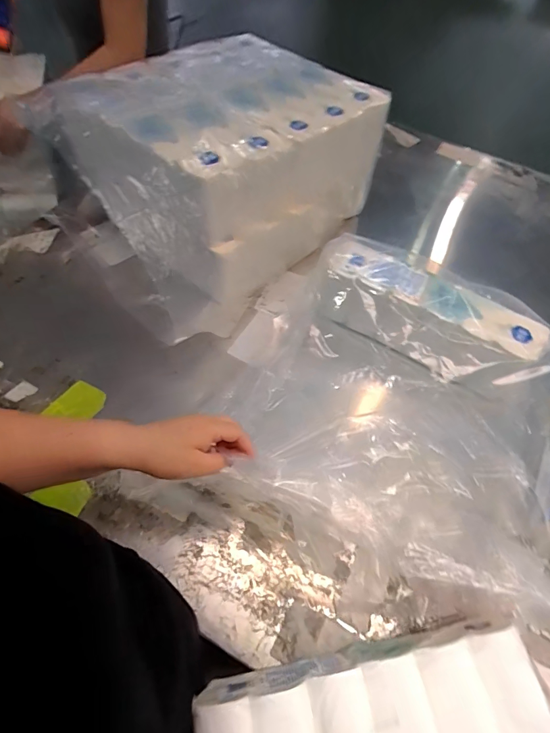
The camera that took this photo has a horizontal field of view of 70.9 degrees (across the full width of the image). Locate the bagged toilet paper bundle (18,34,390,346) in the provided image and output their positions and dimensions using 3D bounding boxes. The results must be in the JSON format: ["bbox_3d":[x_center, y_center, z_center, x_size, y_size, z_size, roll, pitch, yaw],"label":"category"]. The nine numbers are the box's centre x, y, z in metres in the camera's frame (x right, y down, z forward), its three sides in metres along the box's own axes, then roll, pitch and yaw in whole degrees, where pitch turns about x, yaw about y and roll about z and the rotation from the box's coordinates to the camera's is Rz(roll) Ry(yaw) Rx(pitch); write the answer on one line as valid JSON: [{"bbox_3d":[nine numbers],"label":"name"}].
[{"bbox_3d":[-0.101,-0.393,0.794,0.594,0.313,0.461,-33,66,-22],"label":"bagged toilet paper bundle"}]

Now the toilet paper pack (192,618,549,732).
[{"bbox_3d":[0.102,0.397,0.428,0.370,0.098,0.134,-9,59,-6],"label":"toilet paper pack"}]

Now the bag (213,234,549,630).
[{"bbox_3d":[0.197,0.041,0.622,0.497,0.147,0.467,28,60,13],"label":"bag"}]

